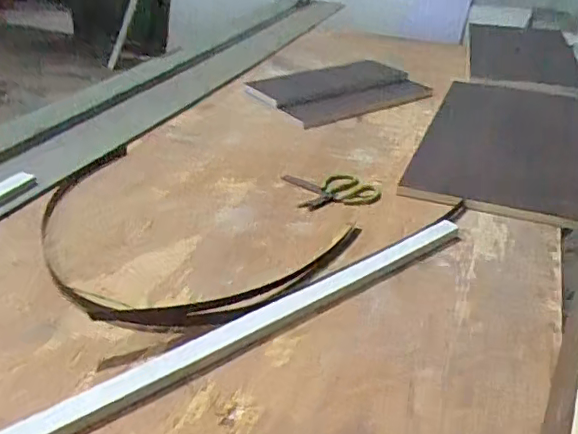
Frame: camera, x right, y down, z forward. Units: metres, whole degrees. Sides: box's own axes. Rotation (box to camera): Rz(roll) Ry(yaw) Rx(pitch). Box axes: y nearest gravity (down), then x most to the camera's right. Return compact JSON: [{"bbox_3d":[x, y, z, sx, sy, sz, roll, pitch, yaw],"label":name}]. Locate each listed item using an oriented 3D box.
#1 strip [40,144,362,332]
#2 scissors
[{"bbox_3d":[-0.220,0.016,0.973,0.570,0.021,0.423,22,37,30],"label":"strip"},{"bbox_3d":[0.087,-0.056,1.138,0.166,0.012,0.140,-5,31,-13],"label":"scissors"}]

